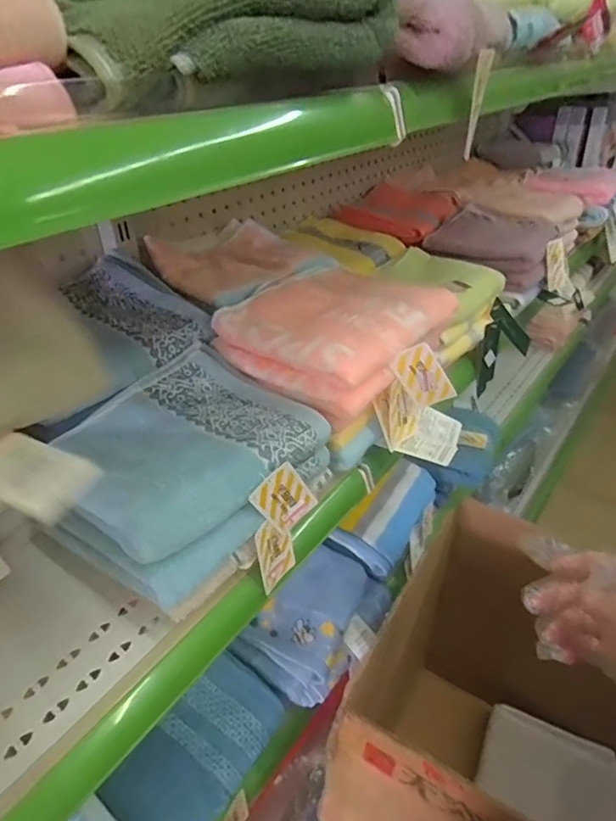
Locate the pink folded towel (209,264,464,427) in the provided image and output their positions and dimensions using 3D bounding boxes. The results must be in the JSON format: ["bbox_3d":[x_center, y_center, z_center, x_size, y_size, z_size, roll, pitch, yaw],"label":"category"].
[{"bbox_3d":[0.028,-0.088,0.501,0.163,0.041,0.183,27,44,32],"label":"pink folded towel"}]

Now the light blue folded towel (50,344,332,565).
[{"bbox_3d":[-0.099,0.020,0.404,0.160,0.027,0.188,27,44,32],"label":"light blue folded towel"}]

